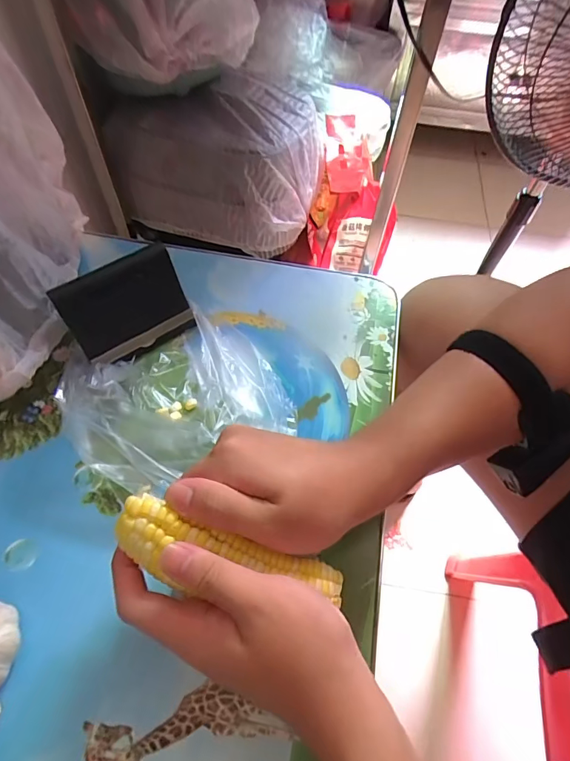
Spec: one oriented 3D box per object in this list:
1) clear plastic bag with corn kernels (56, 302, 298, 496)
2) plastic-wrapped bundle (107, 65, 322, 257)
[{"bbox_3d":[-0.092,0.009,0.335,0.153,0.044,0.137,-28,64,-18],"label":"clear plastic bag with corn kernels"},{"bbox_3d":[-0.109,-0.414,0.768,0.315,0.208,0.233,20,60,10],"label":"plastic-wrapped bundle"}]

